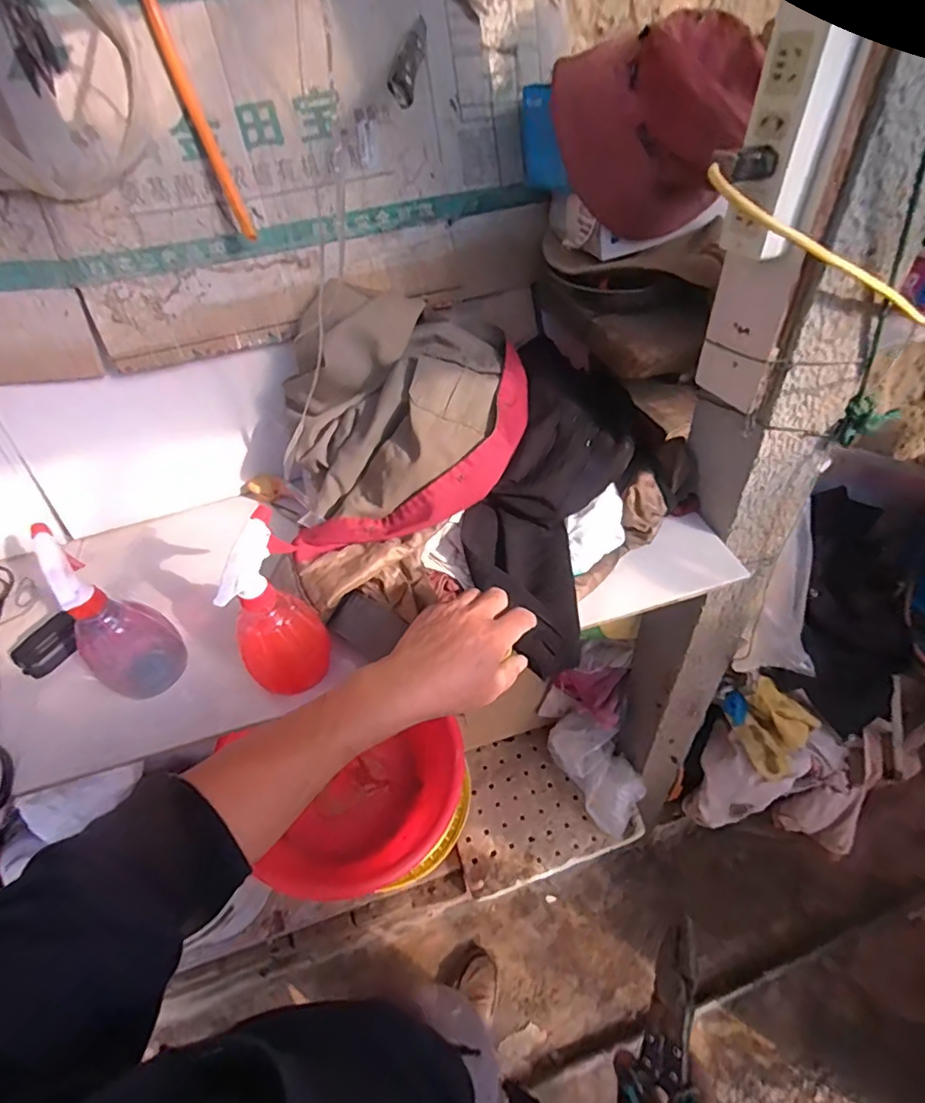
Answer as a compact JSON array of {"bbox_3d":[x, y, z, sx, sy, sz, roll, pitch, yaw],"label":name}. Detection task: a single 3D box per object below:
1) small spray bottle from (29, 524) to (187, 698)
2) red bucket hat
[{"bbox_3d":[-0.352,0.069,0.519,0.087,0.182,0.077,26,57,20],"label":"small spray bottle"},{"bbox_3d":[0.191,-0.457,0.581,0.181,0.159,0.122,5,52,5],"label":"red bucket hat"}]

